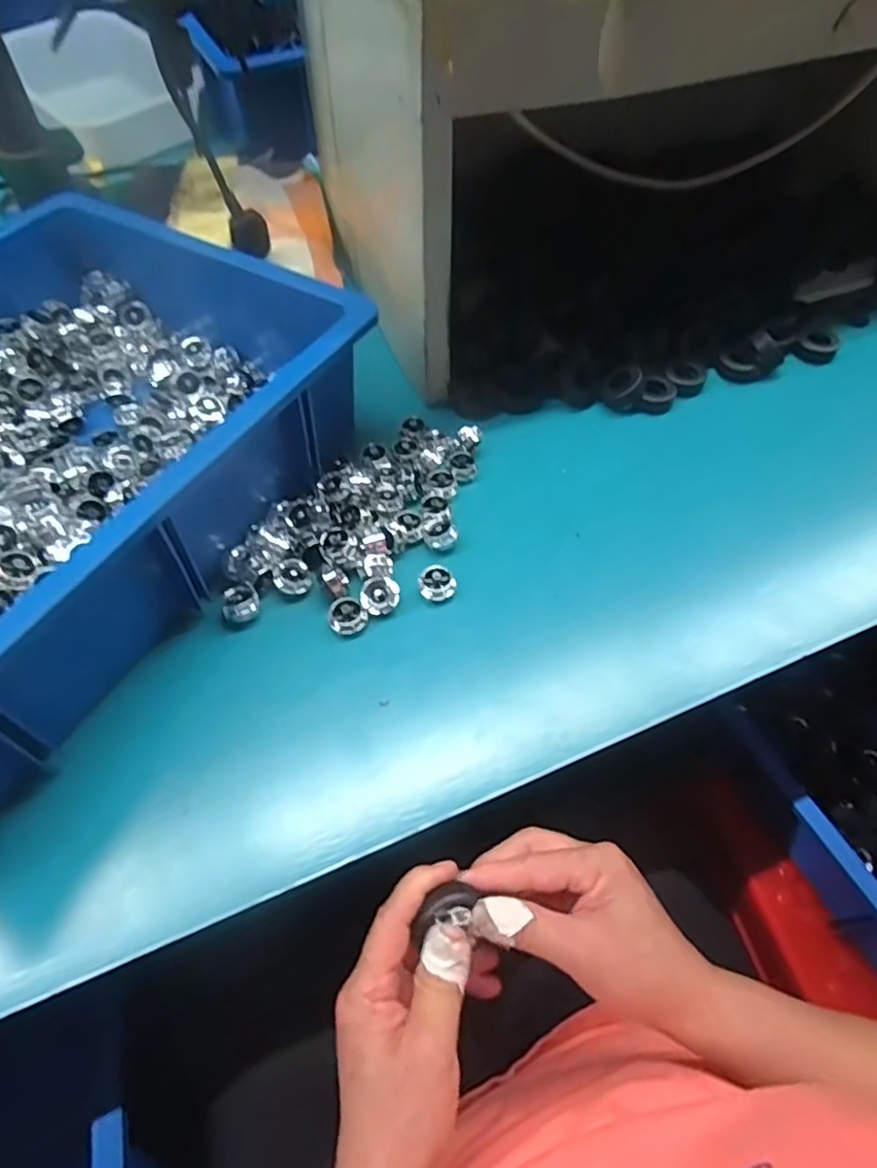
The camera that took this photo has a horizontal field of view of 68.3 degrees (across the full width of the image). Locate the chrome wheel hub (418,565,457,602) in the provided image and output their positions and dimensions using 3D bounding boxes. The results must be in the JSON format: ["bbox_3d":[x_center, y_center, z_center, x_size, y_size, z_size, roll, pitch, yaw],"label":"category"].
[{"bbox_3d":[-0.001,0.000,0.436,0.025,0.015,0.020,9,55,1],"label":"chrome wheel hub"}]

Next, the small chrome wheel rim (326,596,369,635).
[{"bbox_3d":[-0.059,0.020,0.419,0.024,0.009,0.022,2,55,-3],"label":"small chrome wheel rim"}]

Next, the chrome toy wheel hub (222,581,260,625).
[{"bbox_3d":[-0.129,0.012,0.423,0.022,0.017,0.020,-12,57,-13],"label":"chrome toy wheel hub"}]

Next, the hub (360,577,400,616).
[{"bbox_3d":[-0.039,0.008,0.427,0.025,0.014,0.021,-1,55,-6],"label":"hub"}]

